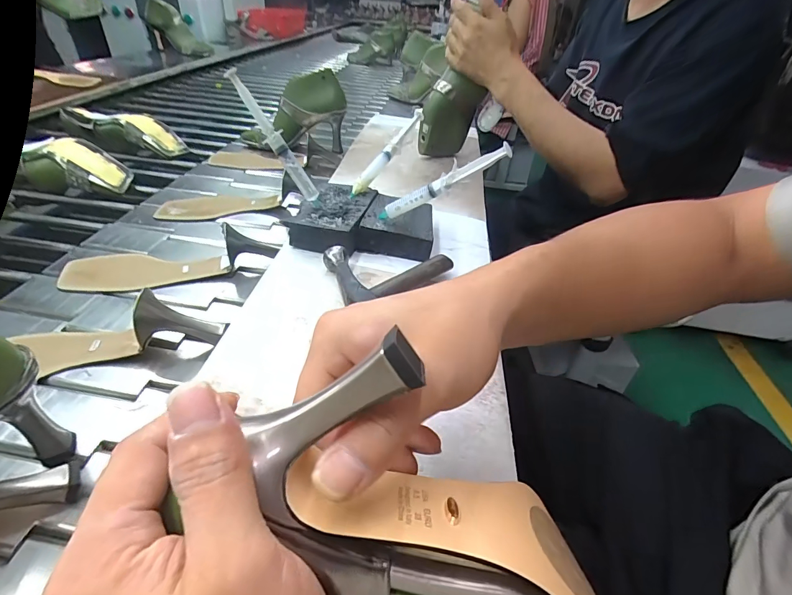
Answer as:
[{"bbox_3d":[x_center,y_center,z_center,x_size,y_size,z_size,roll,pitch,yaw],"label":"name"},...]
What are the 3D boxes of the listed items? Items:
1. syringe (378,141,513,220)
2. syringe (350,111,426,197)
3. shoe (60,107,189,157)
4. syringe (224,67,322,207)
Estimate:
[{"bbox_3d":[0.042,-0.120,0.426,0.169,0.020,0.019,-21,24,35],"label":"syringe"},{"bbox_3d":[-0.010,-0.202,0.544,0.020,0.027,0.175,24,66,21],"label":"syringe"},{"bbox_3d":[-0.547,-0.334,0.794,0.239,0.070,0.084,16,36,5],"label":"shoe"},{"bbox_3d":[-0.133,-0.177,0.451,0.023,0.162,0.021,-19,25,33],"label":"syringe"}]

